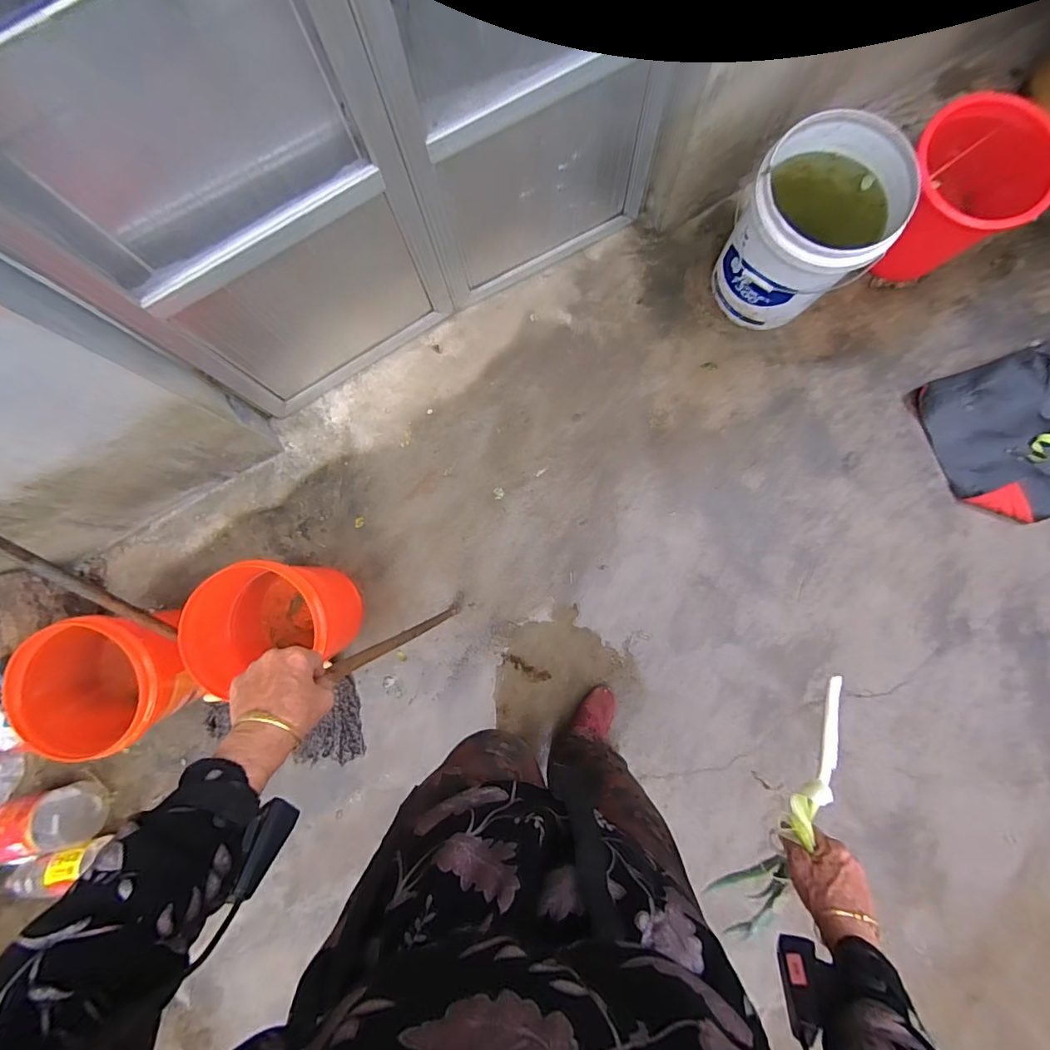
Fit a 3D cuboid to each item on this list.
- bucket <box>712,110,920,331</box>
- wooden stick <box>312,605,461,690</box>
[{"bbox_3d":[0.641,-0.673,1.153,0.294,0.373,0.291,-1,80,5],"label":"bucket"},{"bbox_3d":[-0.201,0.198,0.916,0.015,0.686,0.021,-31,85,1],"label":"wooden stick"}]

